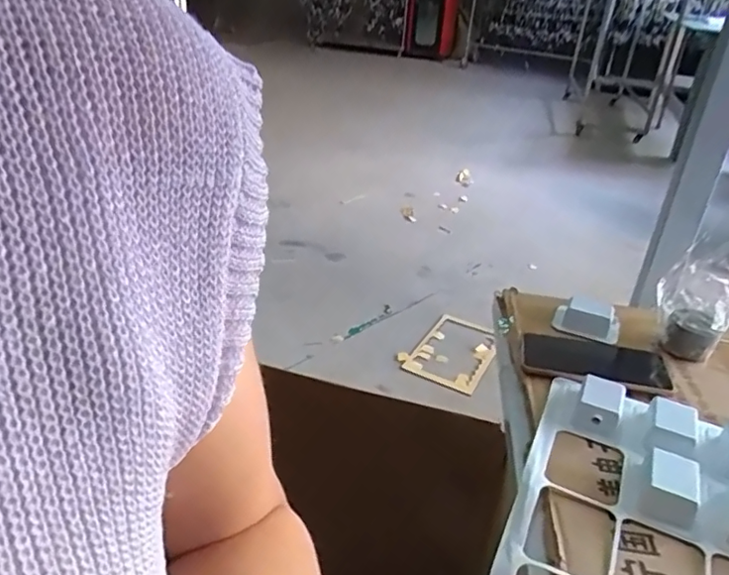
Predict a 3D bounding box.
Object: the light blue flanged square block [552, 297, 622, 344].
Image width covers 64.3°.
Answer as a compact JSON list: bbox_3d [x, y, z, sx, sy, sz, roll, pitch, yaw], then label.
[{"bbox_3d":[0.289,0.040,0.758,0.083,0.051,0.039,20,0,38],"label":"light blue flanged square block"}]

